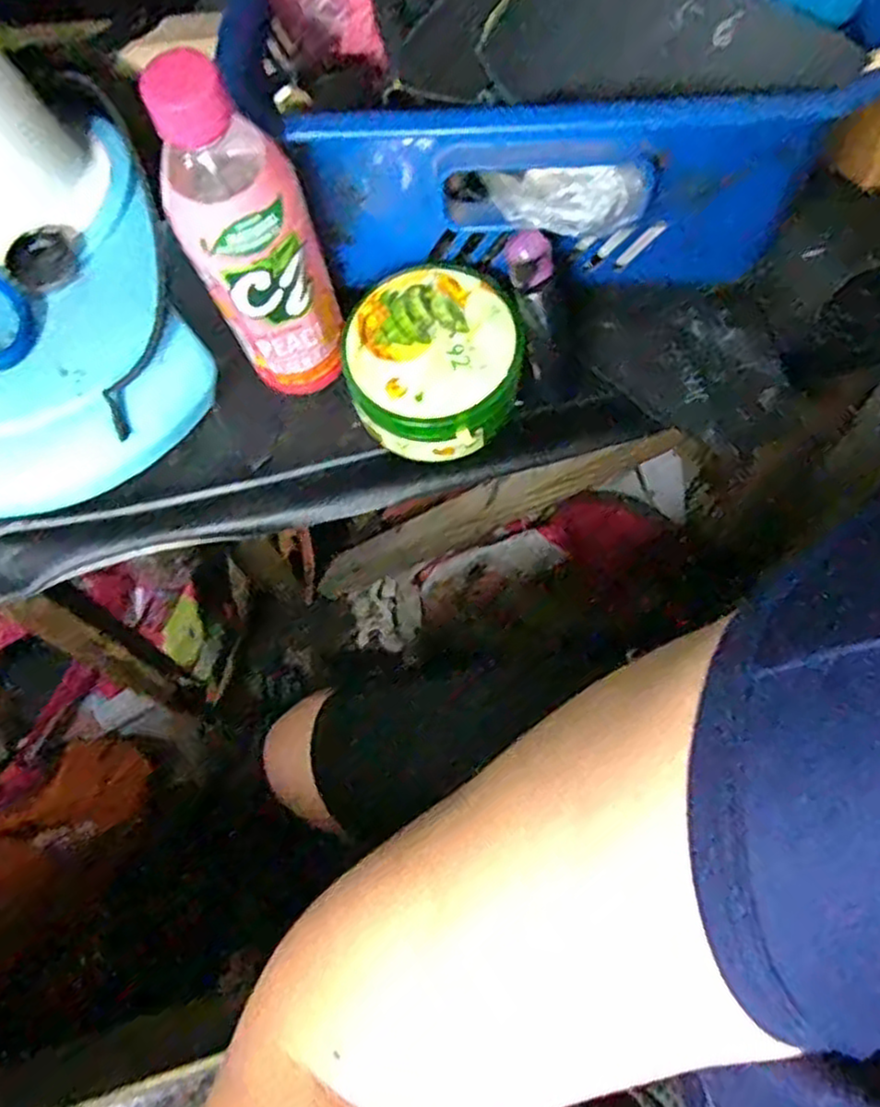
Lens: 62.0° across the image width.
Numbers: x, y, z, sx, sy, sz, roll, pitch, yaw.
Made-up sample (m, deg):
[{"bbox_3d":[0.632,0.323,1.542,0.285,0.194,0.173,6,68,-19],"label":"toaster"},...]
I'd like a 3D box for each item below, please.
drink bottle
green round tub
[{"bbox_3d":[-0.091,-0.151,0.371,0.062,0.202,0.049,-15,70,-3],"label":"drink bottle"},{"bbox_3d":[-0.004,-0.112,0.431,0.099,0.050,0.100,-1,70,2],"label":"green round tub"}]

